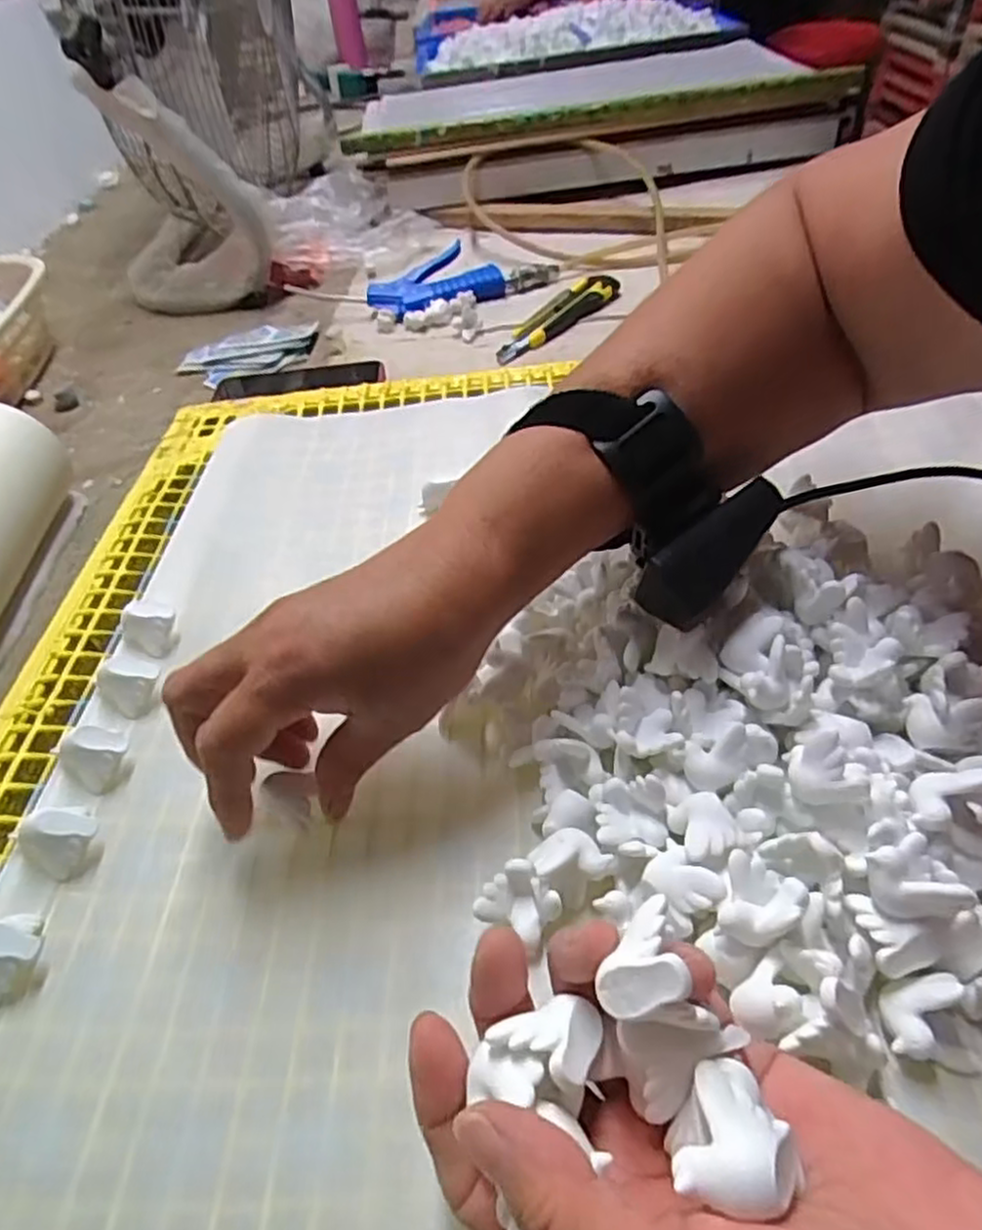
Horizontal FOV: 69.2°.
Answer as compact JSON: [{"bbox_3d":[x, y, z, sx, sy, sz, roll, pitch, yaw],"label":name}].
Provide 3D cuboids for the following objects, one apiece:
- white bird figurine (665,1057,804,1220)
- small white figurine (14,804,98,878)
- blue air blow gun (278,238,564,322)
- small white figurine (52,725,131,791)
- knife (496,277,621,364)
[{"bbox_3d":[0.055,0.120,0.161,0.023,0.018,0.032,12,26,42],"label":"white bird figurine"},{"bbox_3d":[-0.181,0.091,0.297,0.025,0.027,0.026,-3,46,3],"label":"small white figurine"},{"bbox_3d":[-0.085,-0.369,0.793,0.303,0.034,0.121,5,48,13],"label":"blue air blow gun"},{"bbox_3d":[-0.180,0.063,0.323,0.018,0.026,0.026,29,57,30],"label":"small white figurine"},{"bbox_3d":[0.066,-0.304,0.719,0.043,0.025,0.175,33,59,32],"label":"knife"}]

